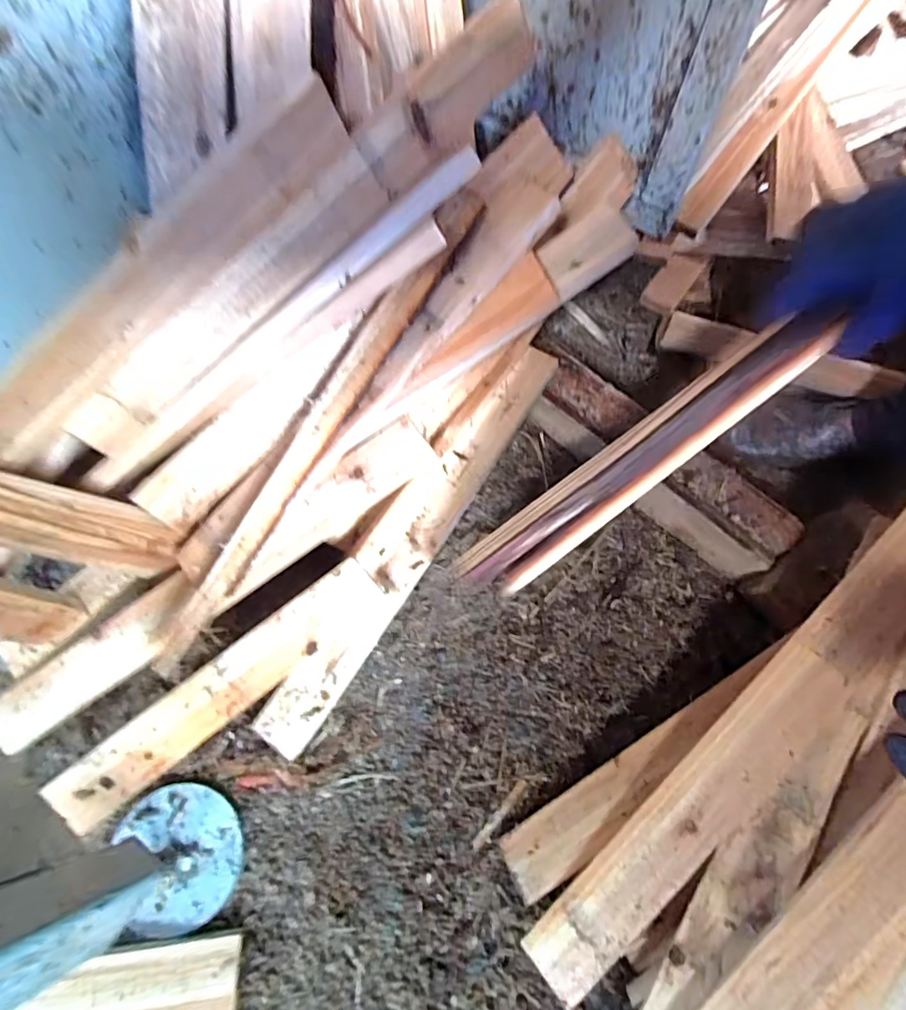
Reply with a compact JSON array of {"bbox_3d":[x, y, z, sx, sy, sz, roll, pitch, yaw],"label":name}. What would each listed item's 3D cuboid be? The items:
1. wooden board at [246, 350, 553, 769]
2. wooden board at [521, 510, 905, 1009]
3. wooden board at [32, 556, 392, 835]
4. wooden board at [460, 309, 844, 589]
[{"bbox_3d":[-0.039,0.025,0.525,0.065,0.024,0.484,34,78,4],"label":"wooden board"},{"bbox_3d":[0.247,0.186,0.396,0.068,0.033,0.490,43,88,15],"label":"wooden board"},{"bbox_3d":[-0.206,0.164,0.459,0.313,0.013,0.053,-38,90,-11],"label":"wooden board"},{"bbox_3d":[0.146,-0.029,0.419,0.333,0.030,0.045,-39,71,15],"label":"wooden board"}]

